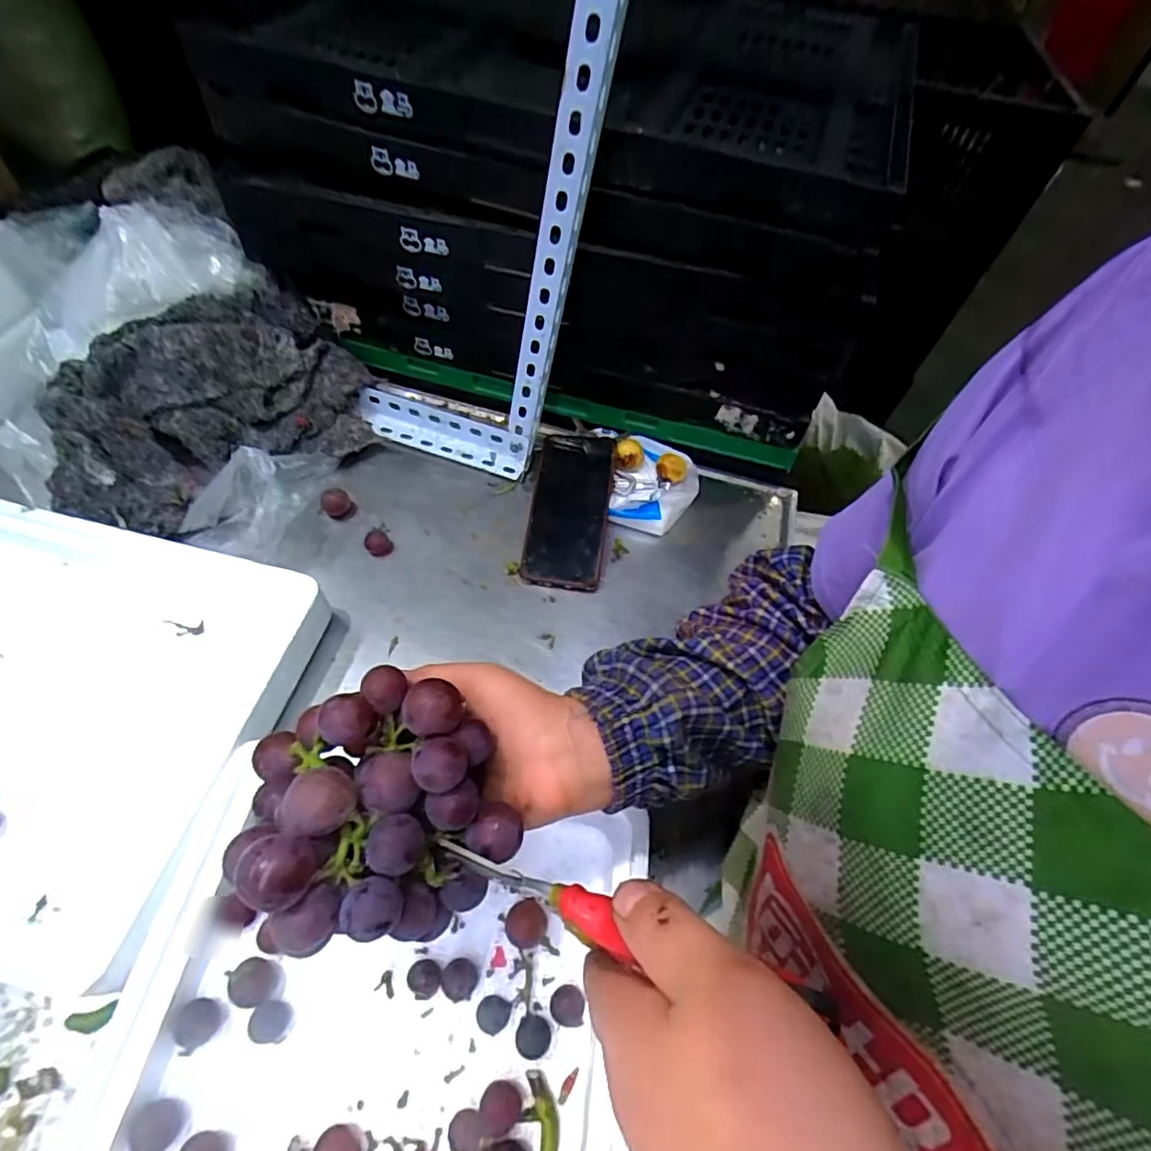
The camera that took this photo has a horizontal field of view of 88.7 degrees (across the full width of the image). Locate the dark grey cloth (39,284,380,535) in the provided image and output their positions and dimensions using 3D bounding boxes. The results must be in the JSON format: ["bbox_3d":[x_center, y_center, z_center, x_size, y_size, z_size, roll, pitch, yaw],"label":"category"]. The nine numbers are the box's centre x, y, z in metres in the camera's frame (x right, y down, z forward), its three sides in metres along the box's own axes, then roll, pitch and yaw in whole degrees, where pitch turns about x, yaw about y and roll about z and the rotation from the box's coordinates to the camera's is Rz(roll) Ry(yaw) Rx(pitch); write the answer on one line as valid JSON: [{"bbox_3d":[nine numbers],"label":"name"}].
[{"bbox_3d":[-0.374,-0.180,0.597,0.303,0.062,0.223,-27,87,-24],"label":"dark grey cloth"}]

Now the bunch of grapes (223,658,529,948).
[{"bbox_3d":[-0.100,0.103,0.275,0.128,0.065,0.112,35,61,19],"label":"bunch of grapes"}]

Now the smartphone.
[{"bbox_3d":[-0.005,-0.068,0.598,0.077,0.010,0.171,12,69,-10],"label":"smartphone"}]

